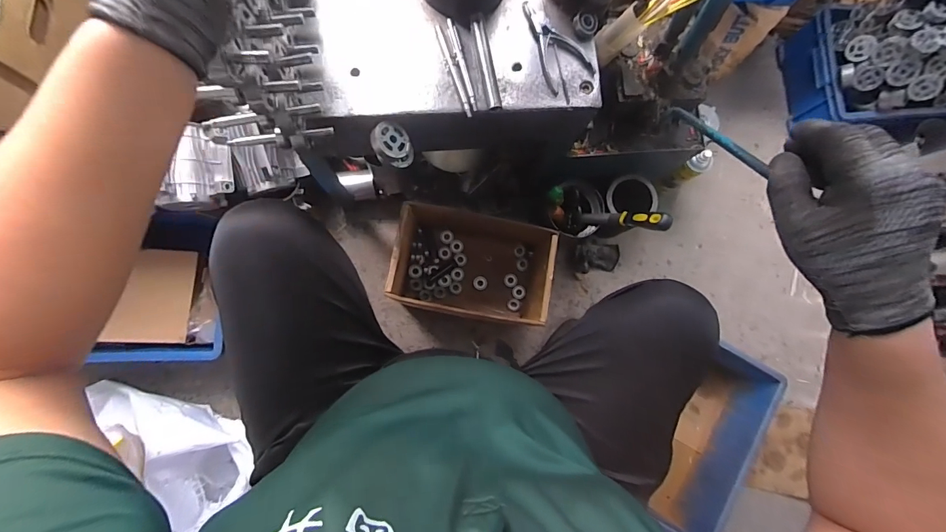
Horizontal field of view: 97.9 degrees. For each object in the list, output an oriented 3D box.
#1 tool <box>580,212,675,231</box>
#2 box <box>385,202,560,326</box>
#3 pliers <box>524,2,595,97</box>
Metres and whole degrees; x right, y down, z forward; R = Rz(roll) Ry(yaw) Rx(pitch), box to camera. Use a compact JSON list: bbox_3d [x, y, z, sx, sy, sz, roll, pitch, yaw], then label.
[{"bbox_3d":[0.284,-0.090,0.785,0.025,0.209,0.031,37,80,-27],"label":"tool"},{"bbox_3d":[-0.005,0.003,0.873,0.306,0.179,0.202,11,82,-4],"label":"box"},{"bbox_3d":[0.118,-0.320,0.588,0.073,0.013,0.137,-23,85,-8],"label":"pliers"}]

